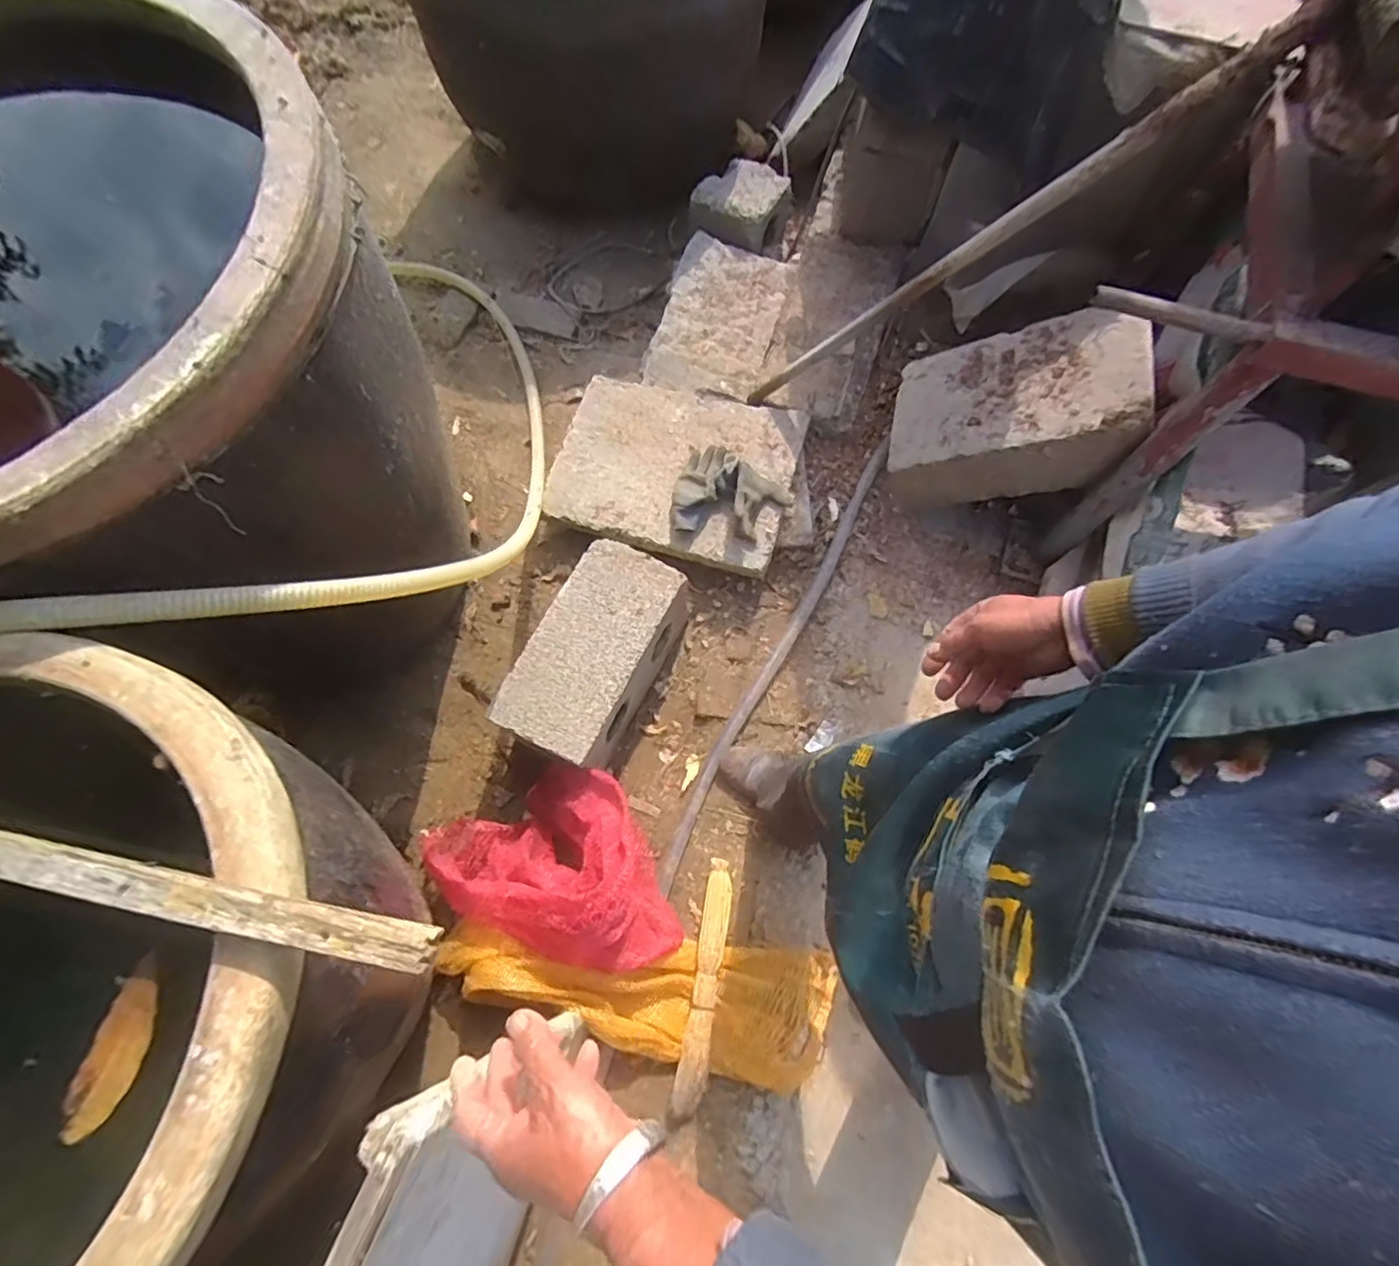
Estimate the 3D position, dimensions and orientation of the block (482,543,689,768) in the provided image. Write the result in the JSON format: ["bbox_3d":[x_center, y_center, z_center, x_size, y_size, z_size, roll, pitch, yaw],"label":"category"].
[{"bbox_3d":[-0.189,0.046,1.216,0.201,0.209,0.399,23,71,7],"label":"block"}]

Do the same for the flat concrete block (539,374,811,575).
[{"bbox_3d":[-0.052,-0.381,1.409,0.513,0.046,0.409,16,70,5],"label":"flat concrete block"}]

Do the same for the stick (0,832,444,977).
[{"bbox_3d":[-0.586,0.143,0.464,0.805,0.015,0.034,12,53,2],"label":"stick"}]

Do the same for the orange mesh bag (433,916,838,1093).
[{"bbox_3d":[-0.093,0.593,1.031,0.647,0.175,0.223,6,70,1],"label":"orange mesh bag"}]

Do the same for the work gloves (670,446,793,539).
[{"bbox_3d":[0.069,-0.299,1.291,0.246,0.063,0.217,3,69,0],"label":"work gloves"}]

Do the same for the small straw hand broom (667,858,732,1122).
[{"bbox_3d":[0.012,0.604,1.086,0.056,0.059,0.405,10,70,3],"label":"small straw hand broom"}]

